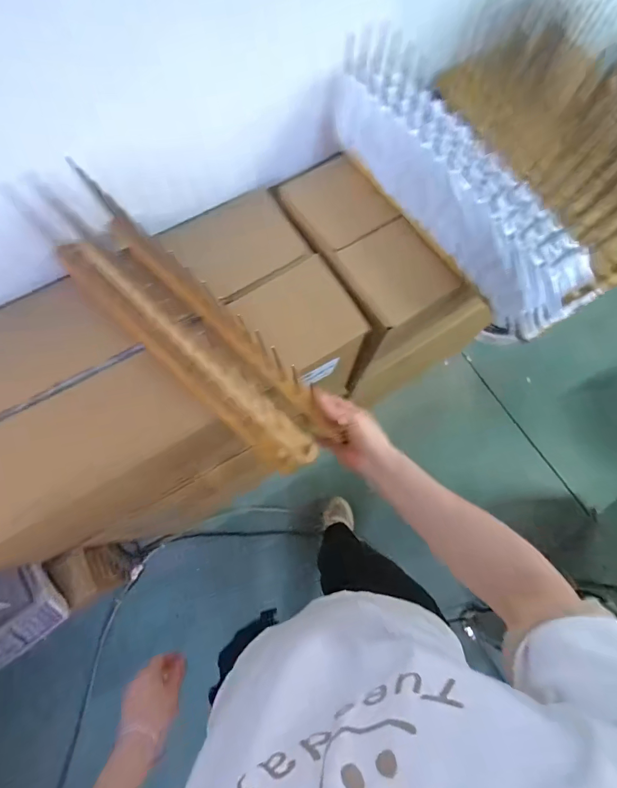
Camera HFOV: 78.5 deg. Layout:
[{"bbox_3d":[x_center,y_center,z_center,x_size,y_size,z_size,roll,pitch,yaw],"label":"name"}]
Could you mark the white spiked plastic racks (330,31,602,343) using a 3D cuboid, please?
[{"bbox_3d":[0.209,-0.302,0.549,0.096,0.135,0.478,-33,75,-11],"label":"white spiked plastic racks"}]

